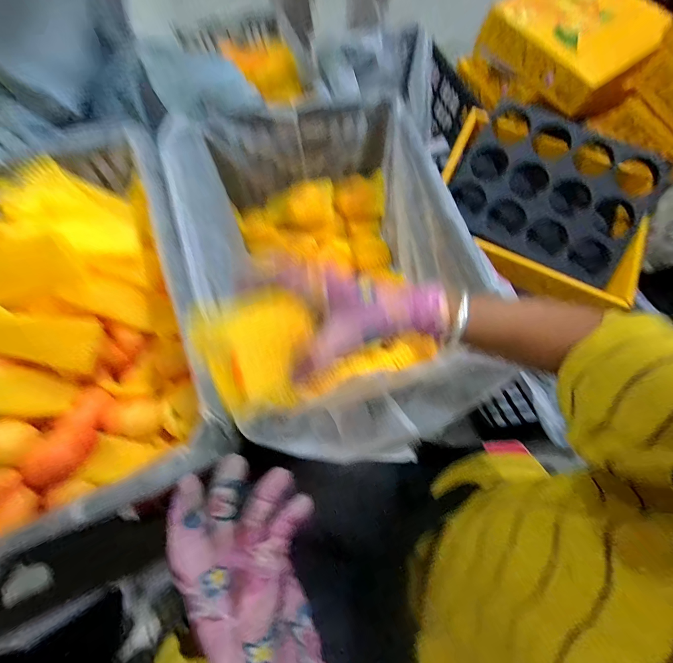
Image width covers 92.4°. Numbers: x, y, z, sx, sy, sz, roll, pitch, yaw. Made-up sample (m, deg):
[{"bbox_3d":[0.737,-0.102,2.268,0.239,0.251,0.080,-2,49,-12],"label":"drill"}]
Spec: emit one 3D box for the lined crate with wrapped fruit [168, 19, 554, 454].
[{"bbox_3d":[-0.008,-0.091,0.515,0.373,0.255,0.515,-17,72,-7],"label":"lined crate with wrapped fruit"}]

